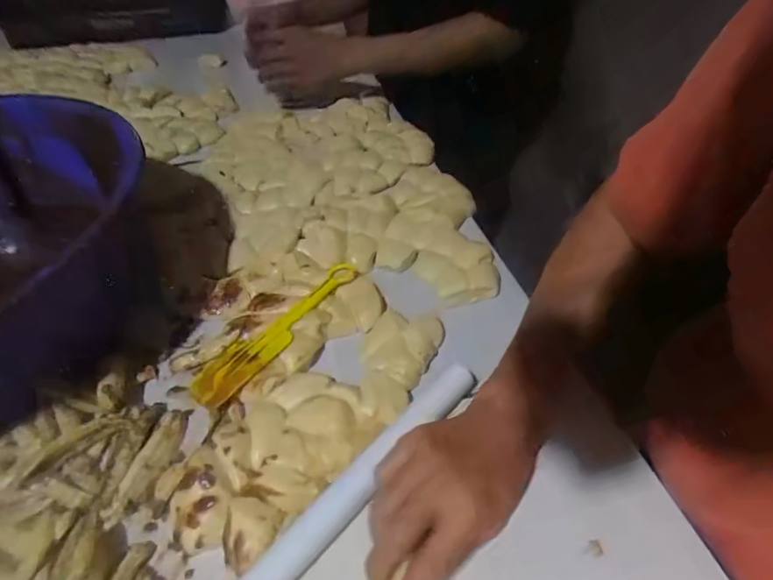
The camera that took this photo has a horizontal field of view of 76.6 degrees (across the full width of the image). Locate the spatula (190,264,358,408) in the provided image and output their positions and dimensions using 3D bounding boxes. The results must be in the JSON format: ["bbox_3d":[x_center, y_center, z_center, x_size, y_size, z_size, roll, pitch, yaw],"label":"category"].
[{"bbox_3d":[-0.098,0.031,0.460,0.048,0.007,0.194,29,52,29],"label":"spatula"}]

